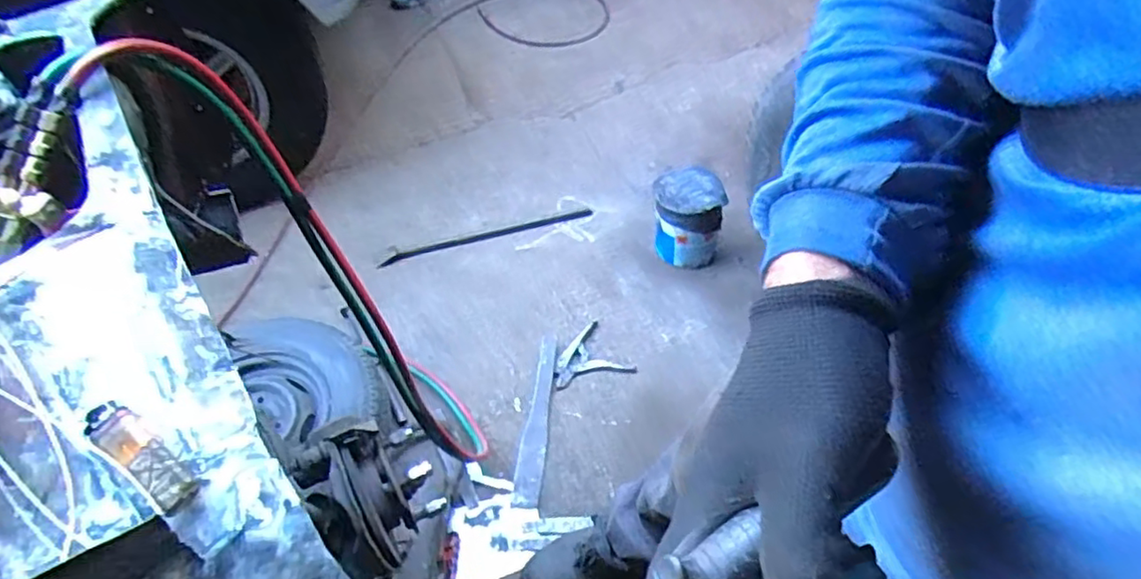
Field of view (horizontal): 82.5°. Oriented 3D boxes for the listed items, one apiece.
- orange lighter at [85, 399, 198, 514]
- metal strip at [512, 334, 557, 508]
[{"bbox_3d":[-0.243,0.094,0.368,0.077,0.010,0.022,38,61,13],"label":"orange lighter"},{"bbox_3d":[-0.072,0.285,1.481,0.056,0.007,0.429,5,53,5],"label":"metal strip"}]

